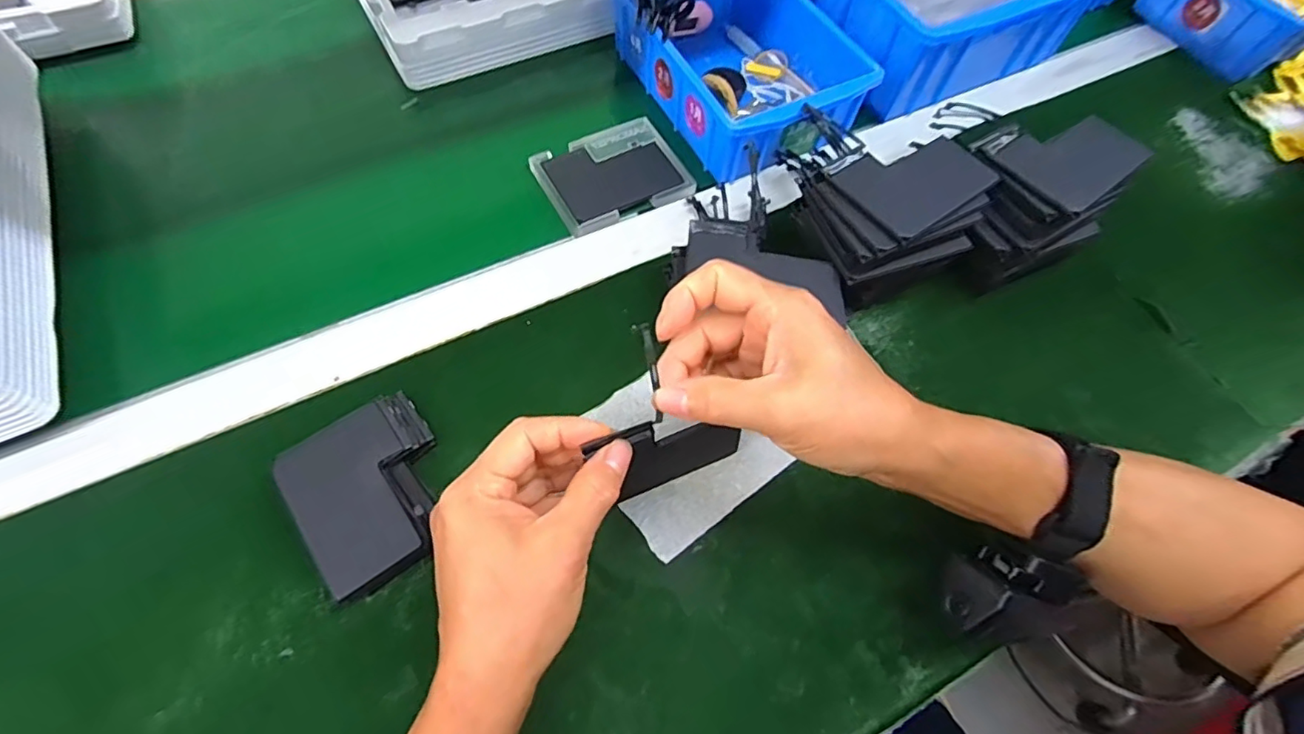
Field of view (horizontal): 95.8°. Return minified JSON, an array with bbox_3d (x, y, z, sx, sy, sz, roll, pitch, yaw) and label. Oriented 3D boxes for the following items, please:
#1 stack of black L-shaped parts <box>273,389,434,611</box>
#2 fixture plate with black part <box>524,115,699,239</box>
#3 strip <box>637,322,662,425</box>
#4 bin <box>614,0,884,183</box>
[{"bbox_3d":[-0.148,0.066,0.316,0.074,0.021,0.089,-33,69,-19],"label":"stack of black L-shaped parts"},{"bbox_3d":[-0.030,-0.146,0.445,0.102,0.011,0.082,-23,66,-15],"label":"fixture plate with black part"},{"bbox_3d":[0.000,0.003,0.260,0.006,0.004,0.045,-11,103,-9],"label":"strip"},{"bbox_3d":[0.065,-0.246,0.468,0.133,0.065,0.196,-27,67,-16],"label":"bin"}]

